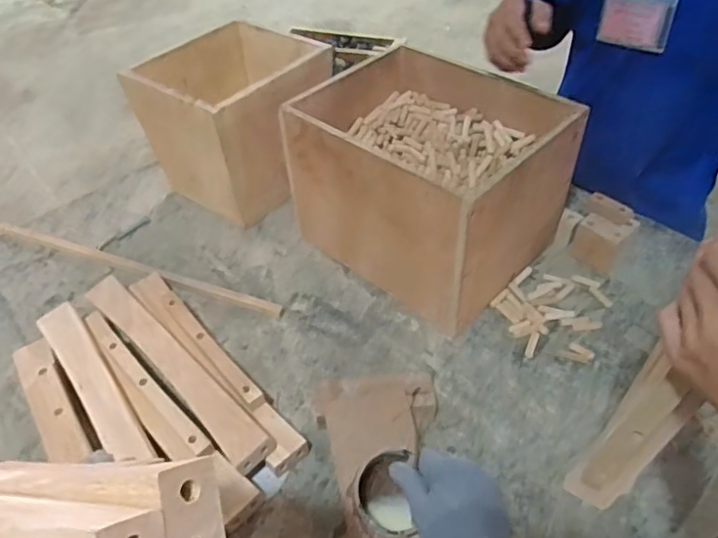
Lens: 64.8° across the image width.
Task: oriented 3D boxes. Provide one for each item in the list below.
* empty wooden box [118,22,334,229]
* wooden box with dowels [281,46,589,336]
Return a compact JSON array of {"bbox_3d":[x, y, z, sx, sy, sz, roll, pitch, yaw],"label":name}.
[{"bbox_3d":[-0.204,-0.257,0.970,0.245,0.229,0.264,28,55,24],"label":"empty wooden box"},{"bbox_3d":[0.100,-0.140,0.826,0.286,0.222,0.334,-37,57,-27],"label":"wooden box with dowels"}]

